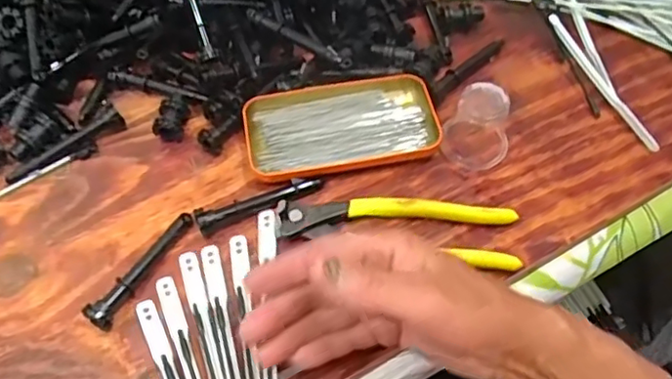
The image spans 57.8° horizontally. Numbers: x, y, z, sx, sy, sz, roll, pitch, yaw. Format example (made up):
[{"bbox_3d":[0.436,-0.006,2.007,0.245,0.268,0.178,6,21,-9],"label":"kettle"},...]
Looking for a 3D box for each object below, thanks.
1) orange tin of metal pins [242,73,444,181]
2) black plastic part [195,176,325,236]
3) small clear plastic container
[{"bbox_3d":[0.004,-0.053,0.477,0.145,0.018,0.082,-9,57,-5],"label":"orange tin of metal pins"},{"bbox_3d":[-0.054,0.008,0.435,0.093,0.016,0.018,-22,59,-13],"label":"black plastic part"},{"bbox_3d":[0.107,-0.048,0.455,0.047,0.057,0.042,17,59,11],"label":"small clear plastic container"}]

